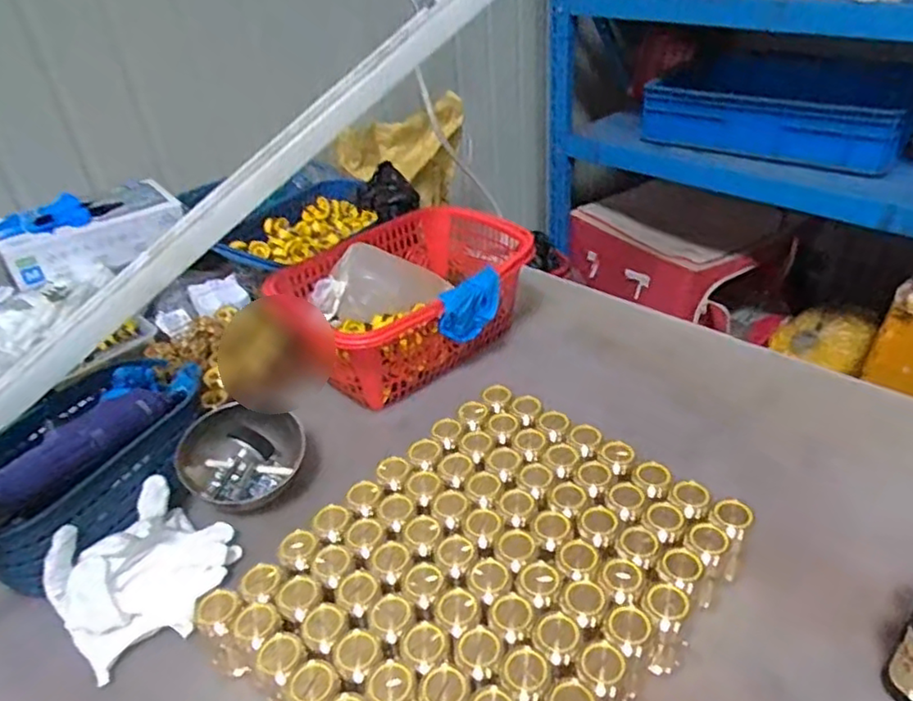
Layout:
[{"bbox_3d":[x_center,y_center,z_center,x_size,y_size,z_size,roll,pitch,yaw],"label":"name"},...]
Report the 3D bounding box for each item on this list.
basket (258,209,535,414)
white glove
[{"bbox_3d":[-0.049,-0.069,0.769,0.295,0.110,0.218,-27,41,-27],"label":"basket"},{"bbox_3d":[-0.251,0.171,0.523,0.122,0.049,0.131,27,47,36],"label":"white glove"}]

